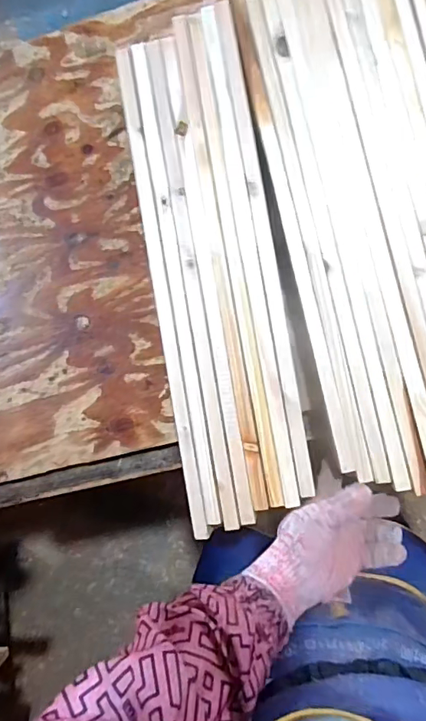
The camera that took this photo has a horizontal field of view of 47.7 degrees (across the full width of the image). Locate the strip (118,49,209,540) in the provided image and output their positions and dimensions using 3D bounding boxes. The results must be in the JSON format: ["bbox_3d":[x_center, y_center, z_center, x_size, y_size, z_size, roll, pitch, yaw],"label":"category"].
[{"bbox_3d":[-0.054,-0.069,0.498,0.020,0.026,0.497,-10,86,8],"label":"strip"}]

